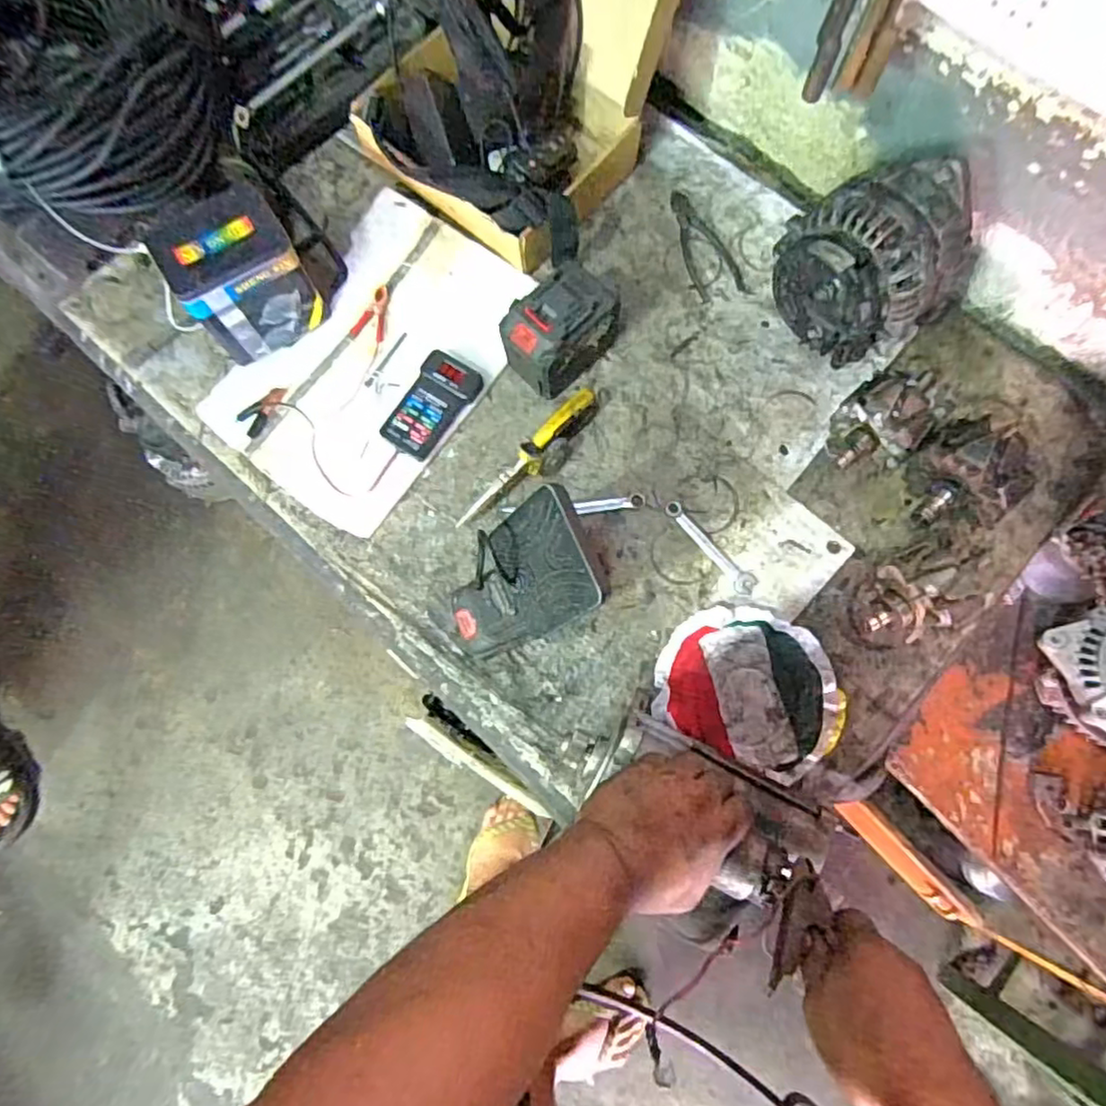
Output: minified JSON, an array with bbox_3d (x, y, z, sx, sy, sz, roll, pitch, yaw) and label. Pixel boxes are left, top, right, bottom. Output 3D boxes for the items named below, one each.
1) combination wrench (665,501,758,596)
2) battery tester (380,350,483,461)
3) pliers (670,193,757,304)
[{"bbox_3d":[0.171,-0.009,0.719,0.025,0.005,0.128,-40,79,-7],"label":"combination wrench"},{"bbox_3d":[-0.138,-0.166,0.737,0.065,0.031,0.118,35,81,9],"label":"battery tester"},{"bbox_3d":[0.180,-0.371,0.801,0.059,0.012,0.157,-22,78,-3],"label":"pliers"}]

